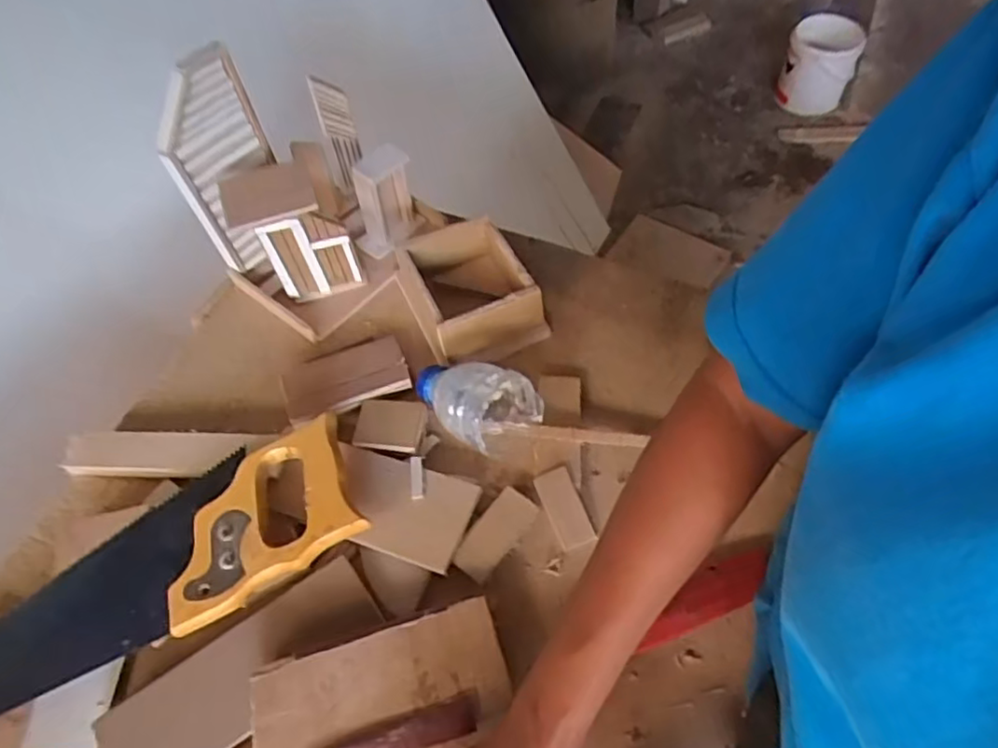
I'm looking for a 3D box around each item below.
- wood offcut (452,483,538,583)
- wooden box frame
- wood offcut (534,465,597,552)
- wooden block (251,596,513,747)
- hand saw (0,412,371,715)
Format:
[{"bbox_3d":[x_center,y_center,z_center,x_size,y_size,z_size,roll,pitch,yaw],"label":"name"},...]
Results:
[{"bbox_3d":[-0.002,0.115,0.474,0.031,0.009,0.070,33,66,23],"label":"wood offcut"},{"bbox_3d":[-0.026,-0.075,0.562,0.100,0.048,0.118,-21,58,-10],"label":"wooden box frame"},{"bbox_3d":[0.049,0.099,0.484,0.027,0.004,0.057,-24,74,4],"label":"wood offcut"},{"bbox_3d":[-0.072,0.197,0.404,0.152,0.025,0.067,-19,58,-7],"label":"wooden block"},{"bbox_3d":[-0.285,0.160,0.447,0.397,0.018,0.104,-29,58,-6],"label":"hand saw"}]

